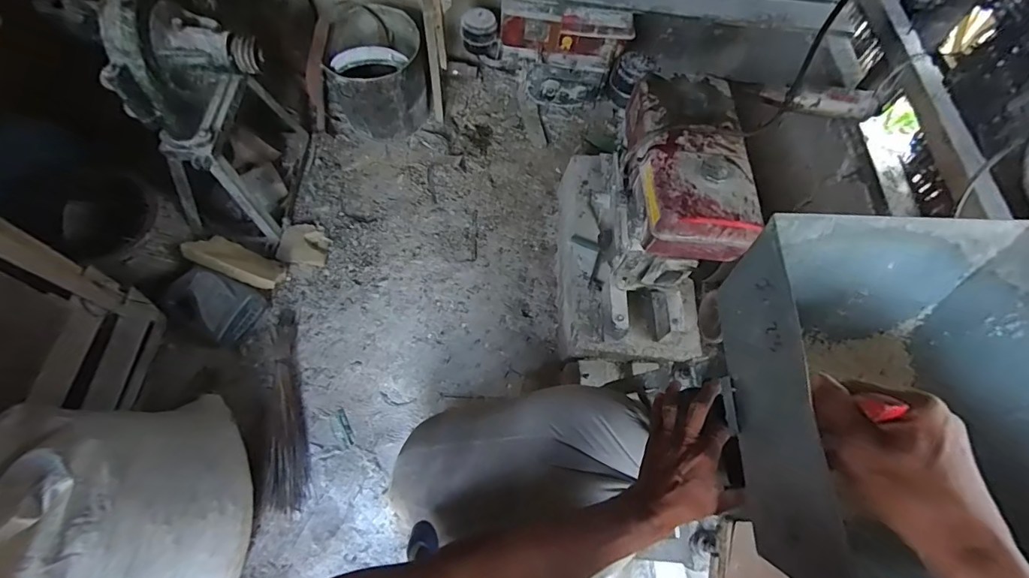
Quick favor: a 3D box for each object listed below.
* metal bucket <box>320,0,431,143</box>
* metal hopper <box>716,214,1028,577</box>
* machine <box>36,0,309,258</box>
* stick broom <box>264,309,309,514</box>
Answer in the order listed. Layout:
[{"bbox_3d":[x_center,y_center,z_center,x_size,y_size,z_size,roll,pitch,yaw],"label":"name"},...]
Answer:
[{"bbox_3d":[-0.519,-0.803,1.736,0.328,0.398,0.343,1,65,-3],"label":"metal bucket"},{"bbox_3d":[0.306,0.094,0.370,0.233,0.132,0.274,3,65,-2],"label":"metal hopper"},{"bbox_3d":[-0.921,-0.543,1.371,0.390,0.716,0.527,19,65,5],"label":"machine"},{"bbox_3d":[-0.686,0.338,1.362,0.111,0.083,0.616,-6,66,-7],"label":"stick broom"}]

